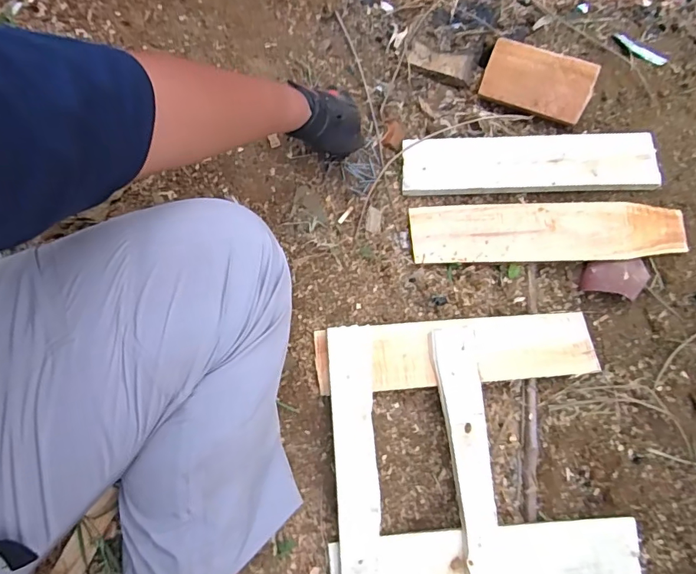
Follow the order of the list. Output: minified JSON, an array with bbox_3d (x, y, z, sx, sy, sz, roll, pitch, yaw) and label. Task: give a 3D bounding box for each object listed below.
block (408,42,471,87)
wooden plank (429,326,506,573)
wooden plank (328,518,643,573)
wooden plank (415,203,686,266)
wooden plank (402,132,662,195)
[{"bbox_3d":[0.162,-0.392,0.803,0.110,0.020,0.055,16,70,5],"label":"block"},{"bbox_3d":[0.158,0.219,0.587,0.054,0.018,0.332,-7,77,3],"label":"wooden plank"},{"bbox_3d":[0.184,0.347,0.567,0.404,0.026,0.089,0,74,-9],"label":"wooden plank"},{"bbox_3d":[0.297,-0.084,0.681,0.396,0.017,0.088,0,69,-1],"label":"wooden plank"},{"bbox_3d":[0.283,-0.195,0.719,0.387,0.022,0.101,-3,69,-2],"label":"wooden plank"}]

